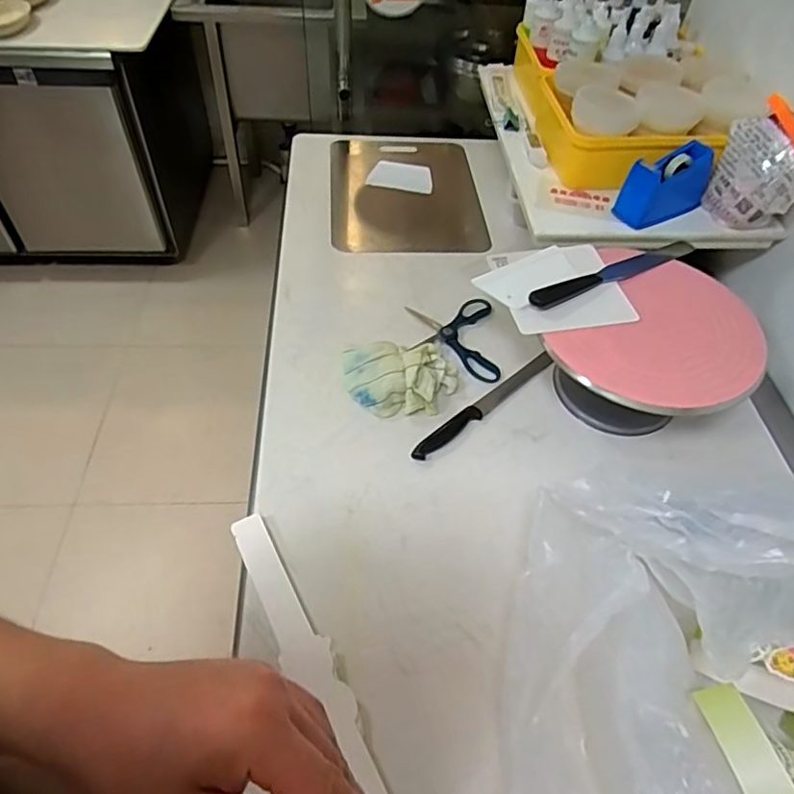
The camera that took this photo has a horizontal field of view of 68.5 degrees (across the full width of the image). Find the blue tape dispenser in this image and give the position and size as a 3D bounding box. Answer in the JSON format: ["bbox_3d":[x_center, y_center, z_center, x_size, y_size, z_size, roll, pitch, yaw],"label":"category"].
[{"bbox_3d":[0.400,-0.310,0.865,0.137,0.097,0.051,-17,54,-17],"label":"blue tape dispenser"}]

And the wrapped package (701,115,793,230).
[{"bbox_3d":[0.520,-0.318,0.842,0.123,0.113,0.082,31,56,20],"label":"wrapped package"}]

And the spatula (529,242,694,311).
[{"bbox_3d":[0.310,-0.181,0.818,0.308,0.013,0.033,-24,59,-20],"label":"spatula"}]

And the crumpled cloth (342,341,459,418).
[{"bbox_3d":[0.007,-0.030,0.841,0.163,0.043,0.120,-4,55,-7],"label":"crumpled cloth"}]

